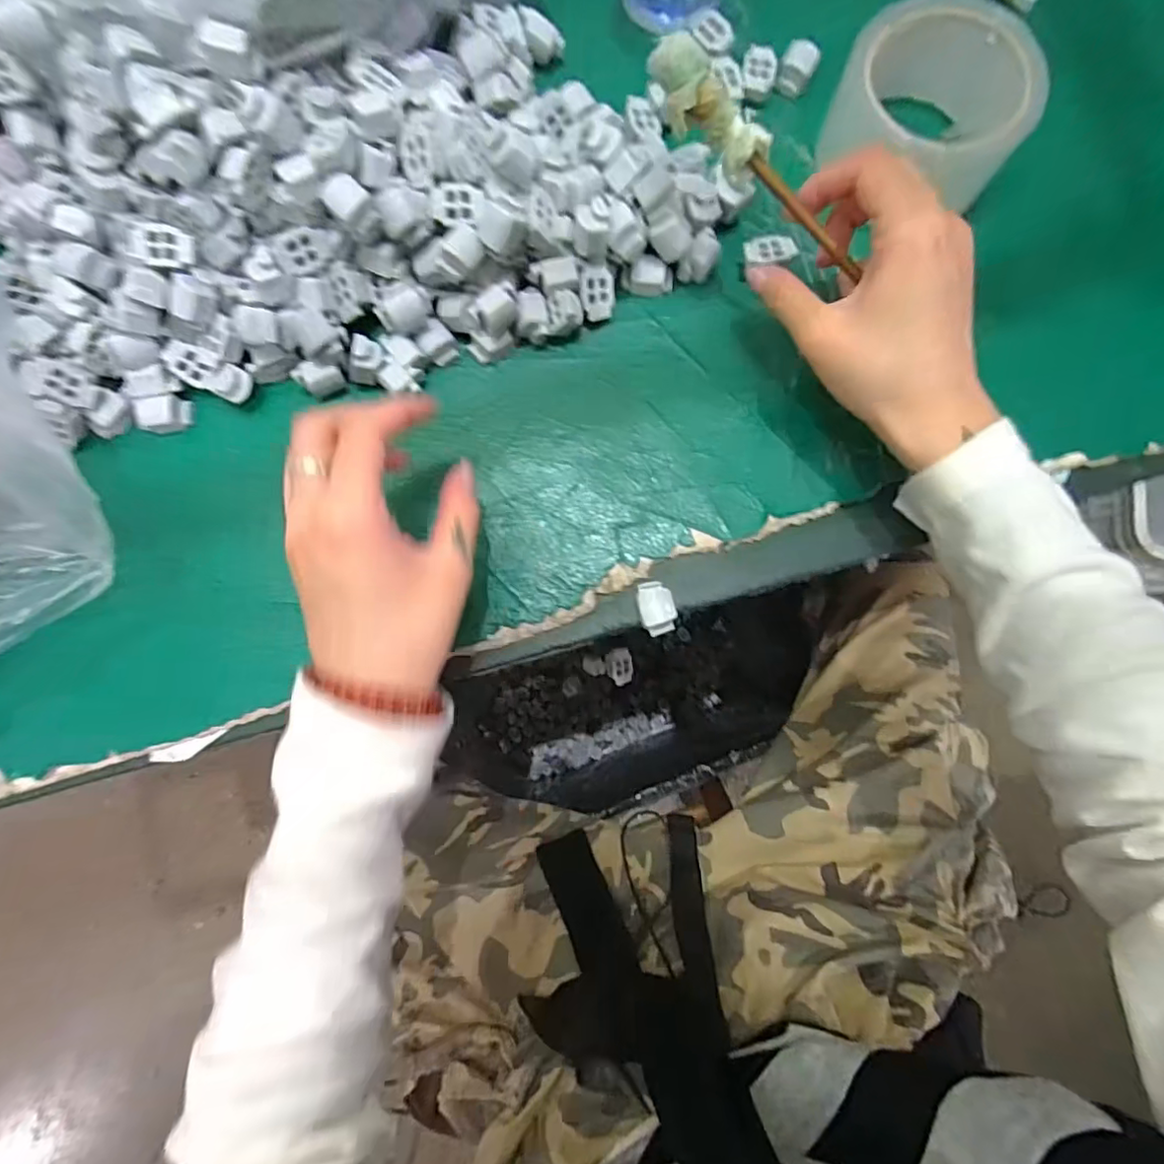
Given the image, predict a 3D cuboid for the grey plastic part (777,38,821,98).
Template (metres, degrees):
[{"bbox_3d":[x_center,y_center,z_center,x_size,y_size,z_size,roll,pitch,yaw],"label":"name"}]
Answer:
[{"bbox_3d":[0.125,-0.297,0.338,0.019,0.014,0.023,21,84,2],"label":"grey plastic part"}]

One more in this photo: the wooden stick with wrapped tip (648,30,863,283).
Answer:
[{"bbox_3d":[0.078,-0.181,0.256,0.125,0.015,0.021,37,84,-16],"label":"wooden stick with wrapped tip"}]

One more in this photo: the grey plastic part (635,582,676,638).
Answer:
[{"bbox_3d":[0.039,0.013,0.304,0.019,0.009,0.028,-12,84,-2],"label":"grey plastic part"}]

